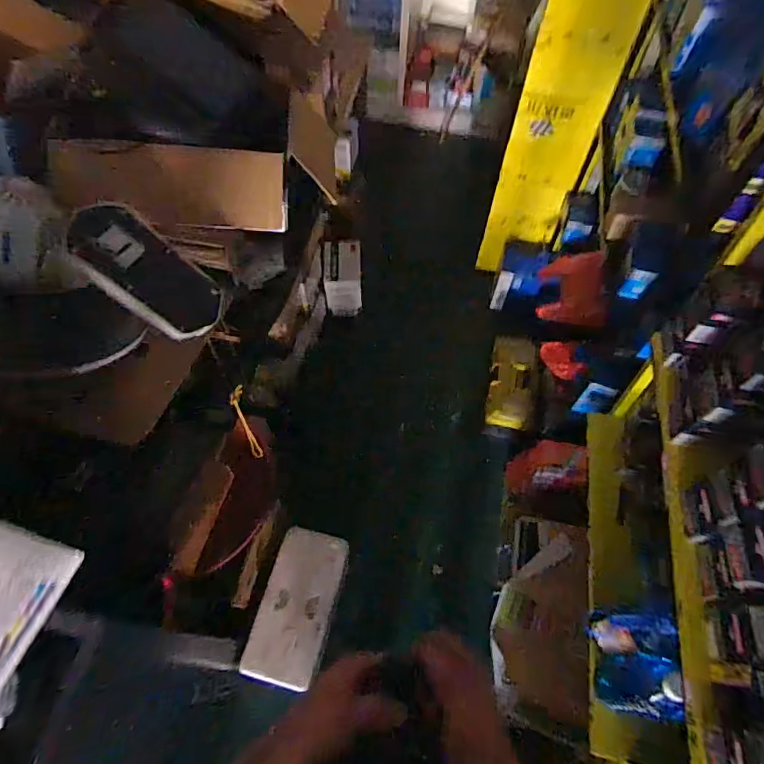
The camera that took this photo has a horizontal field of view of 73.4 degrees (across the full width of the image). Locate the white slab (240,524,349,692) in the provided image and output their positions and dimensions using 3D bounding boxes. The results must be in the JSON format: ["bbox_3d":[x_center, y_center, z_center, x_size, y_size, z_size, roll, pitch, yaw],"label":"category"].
[{"bbox_3d":[-0.227,0.609,1.411,0.200,0.027,0.379,25,65,-14],"label":"white slab"}]

